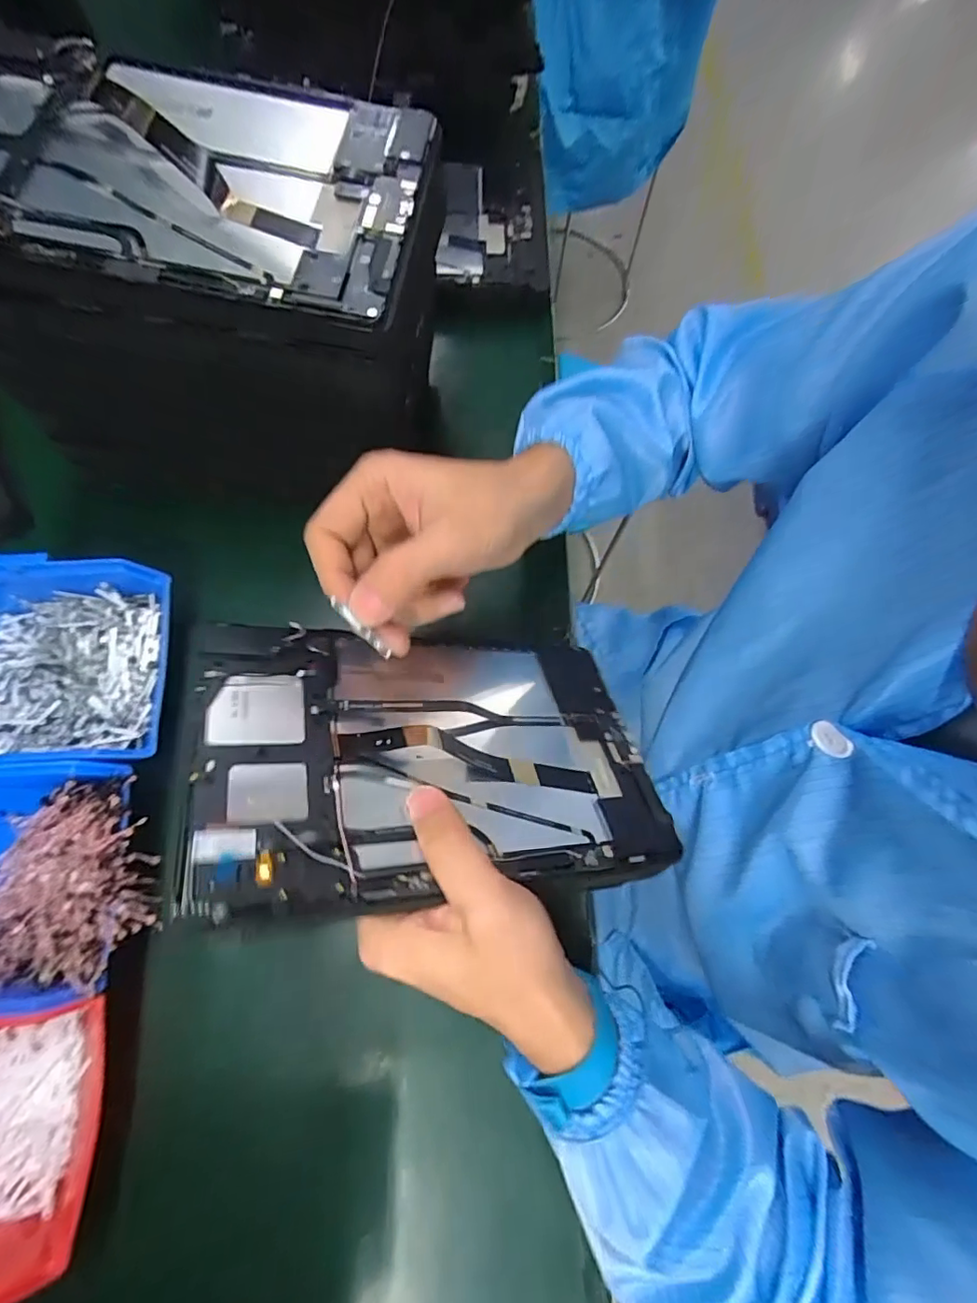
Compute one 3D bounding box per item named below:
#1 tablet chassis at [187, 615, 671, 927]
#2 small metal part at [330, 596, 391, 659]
[{"bbox_3d":[-0.022,0.048,0.285,0.234,0.016,0.150,3,47,-26],"label":"tablet chassis"},{"bbox_3d":[-0.057,-0.010,0.250,0.005,0.005,0.036,-49,115,-14],"label":"small metal part"}]

